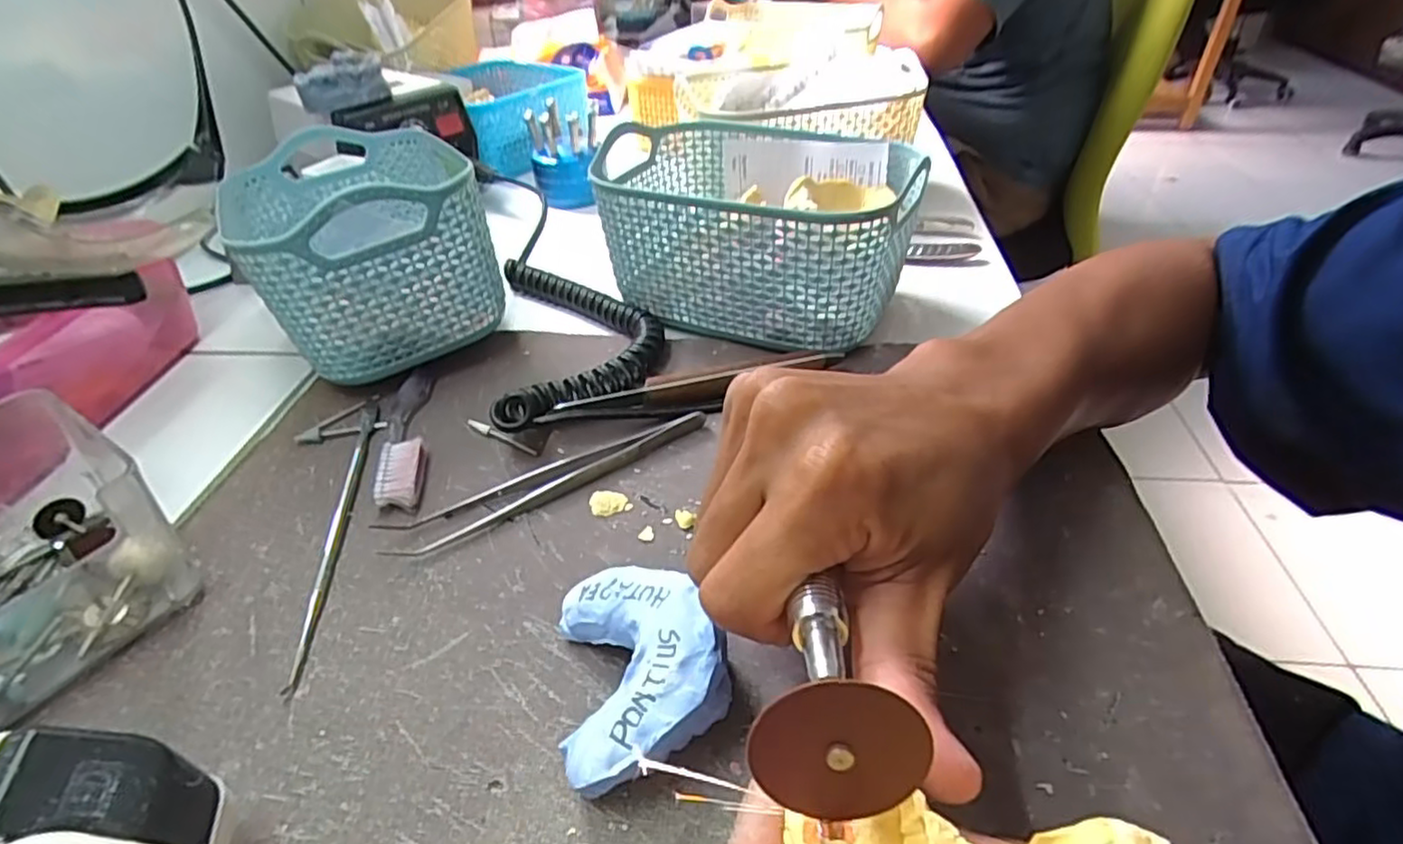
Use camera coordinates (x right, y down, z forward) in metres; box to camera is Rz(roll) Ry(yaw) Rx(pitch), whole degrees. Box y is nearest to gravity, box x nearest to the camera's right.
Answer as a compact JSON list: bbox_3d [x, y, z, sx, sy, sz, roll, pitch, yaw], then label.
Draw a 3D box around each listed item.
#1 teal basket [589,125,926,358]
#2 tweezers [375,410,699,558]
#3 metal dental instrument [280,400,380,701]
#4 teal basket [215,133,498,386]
[{"bbox_3d":[0.031,-0.108,0.393,0.162,0.080,0.118,16,44,23],"label":"teal basket"},{"bbox_3d":[-0.065,0.022,0.301,0.143,0.007,0.025,-23,43,-22],"label":"tweezers"},{"bbox_3d":[-0.150,0.039,0.289,0.008,0.004,0.158,-9,40,-7],"label":"metal dental instrument"},{"bbox_3d":[-0.190,-0.102,0.389,0.111,0.097,0.181,-23,43,-22],"label":"teal basket"}]

